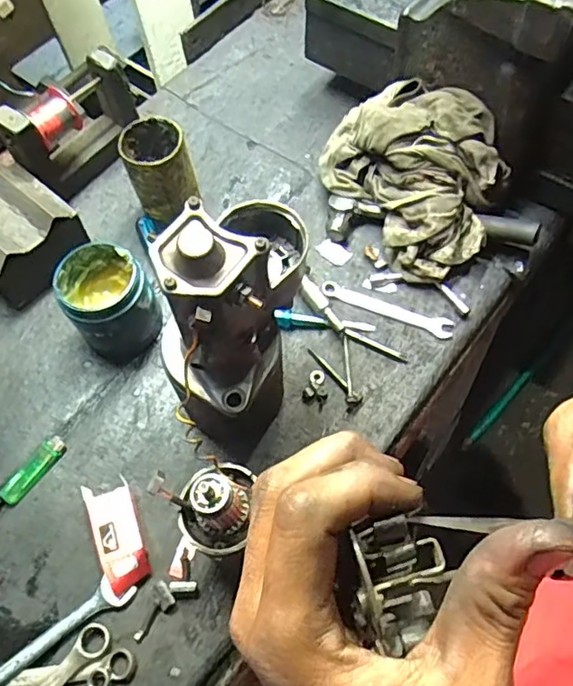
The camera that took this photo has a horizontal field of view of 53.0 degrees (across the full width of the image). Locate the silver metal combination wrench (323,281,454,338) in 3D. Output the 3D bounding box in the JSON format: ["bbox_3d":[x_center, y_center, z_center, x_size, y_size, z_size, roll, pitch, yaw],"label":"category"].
[{"bbox_3d":[0.115,-0.040,0.668,0.155,0.008,0.024,20,66,13],"label":"silver metal combination wrench"}]

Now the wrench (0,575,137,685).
[{"bbox_3d":[-0.231,0.282,0.526,0.194,0.020,0.028,-35,66,-14],"label":"wrench"}]

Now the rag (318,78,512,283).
[{"bbox_3d":[0.152,-0.207,0.671,0.152,0.109,0.228,-33,66,-13],"label":"rag"}]

